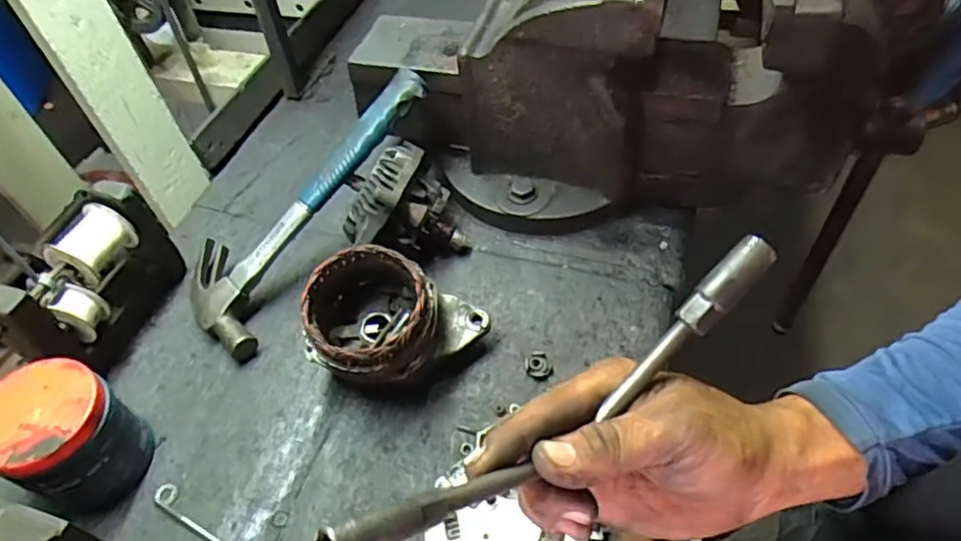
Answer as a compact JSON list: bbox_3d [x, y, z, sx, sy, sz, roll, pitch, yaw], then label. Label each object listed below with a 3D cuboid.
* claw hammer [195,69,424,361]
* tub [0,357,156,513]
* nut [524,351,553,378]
[{"bbox_3d":[-0.175,-0.074,0.626,0.125,0.026,0.330,39,88,31],"label":"claw hammer"},{"bbox_3d":[-0.339,0.138,0.501,0.091,0.102,0.088,-2,50,3],"label":"tub"},{"bbox_3d":[0.055,0.090,0.574,0.024,0.011,0.026,-2,50,3],"label":"nut"}]

